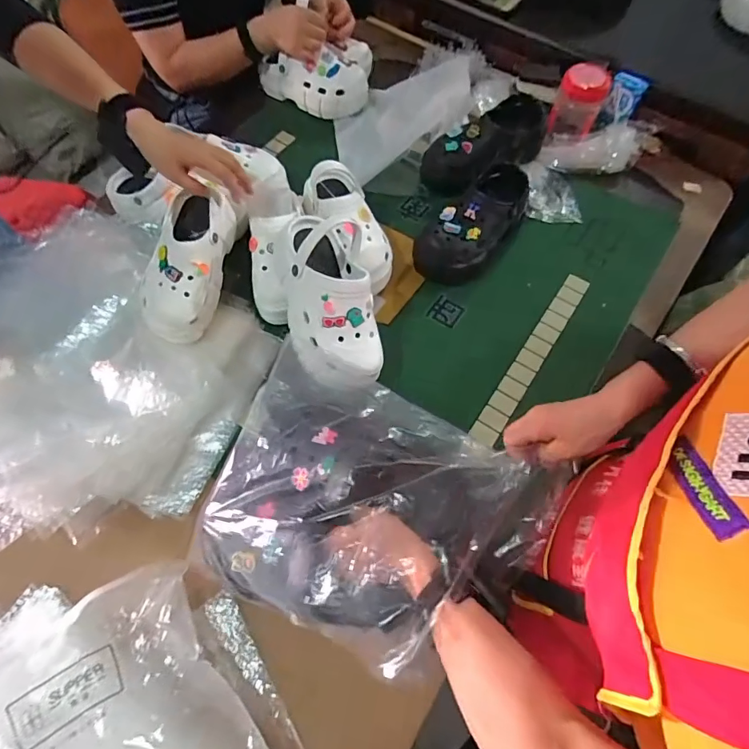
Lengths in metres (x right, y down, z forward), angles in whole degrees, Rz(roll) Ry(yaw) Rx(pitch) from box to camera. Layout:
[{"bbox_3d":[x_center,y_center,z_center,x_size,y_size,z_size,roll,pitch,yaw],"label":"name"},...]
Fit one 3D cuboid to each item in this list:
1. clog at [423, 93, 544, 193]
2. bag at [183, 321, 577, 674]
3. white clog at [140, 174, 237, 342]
[{"bbox_3d":[0.210,-0.433,0.854,0.230,0.098,0.108,-31,69,-13],"label":"clog"},{"bbox_3d":[-0.002,0.121,0.501,0.374,0.119,0.306,10,61,23],"label":"bag"},{"bbox_3d":[-0.285,-0.174,0.689,0.092,0.101,0.237,9,66,4],"label":"white clog"}]

